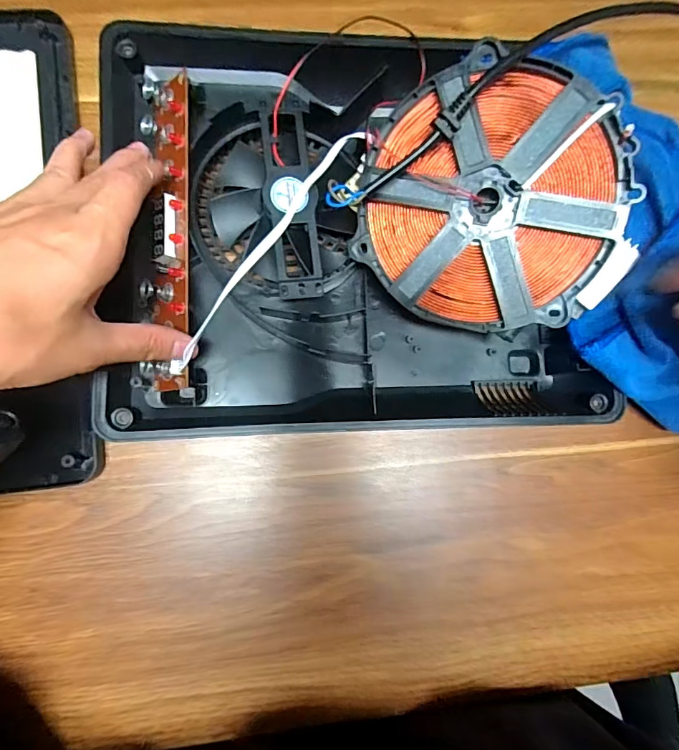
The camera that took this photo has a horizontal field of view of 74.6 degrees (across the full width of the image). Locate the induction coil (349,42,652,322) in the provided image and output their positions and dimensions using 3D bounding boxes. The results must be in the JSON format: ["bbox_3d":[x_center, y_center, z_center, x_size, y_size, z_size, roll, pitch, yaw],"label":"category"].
[{"bbox_3d":[0.098,-0.111,0.279,0.162,0.026,0.157,2,100,12],"label":"induction coil"}]

